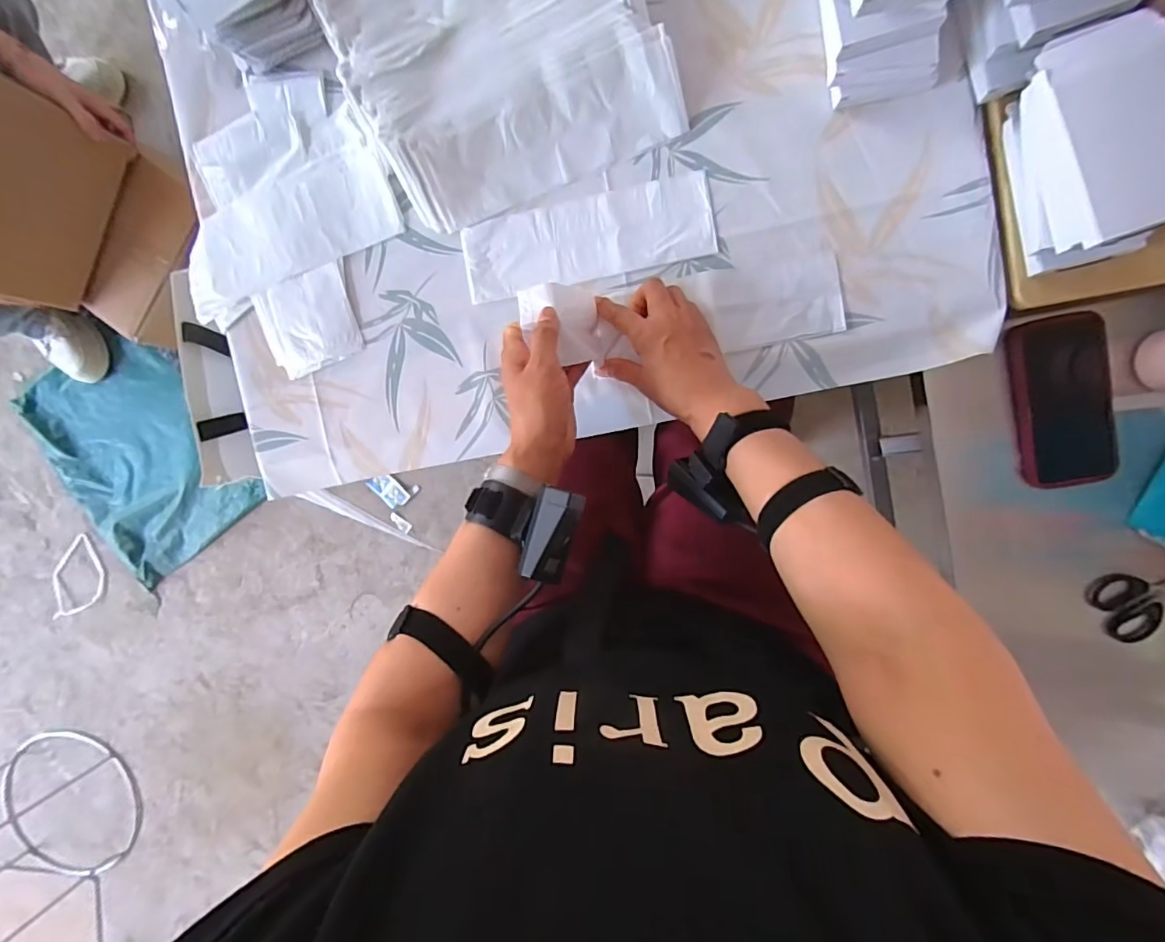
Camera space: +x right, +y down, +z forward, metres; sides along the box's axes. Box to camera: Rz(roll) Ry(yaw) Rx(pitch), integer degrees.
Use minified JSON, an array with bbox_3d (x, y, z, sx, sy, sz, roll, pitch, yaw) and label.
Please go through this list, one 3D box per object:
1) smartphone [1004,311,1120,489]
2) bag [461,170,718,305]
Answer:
[{"bbox_3d":[0.488,-0.071,0.536,0.087,0.018,0.166,-11,94,7],"label":"smartphone"},{"bbox_3d":[0.004,-0.232,0.529,0.245,0.006,0.080,-10,94,7],"label":"bag"}]

